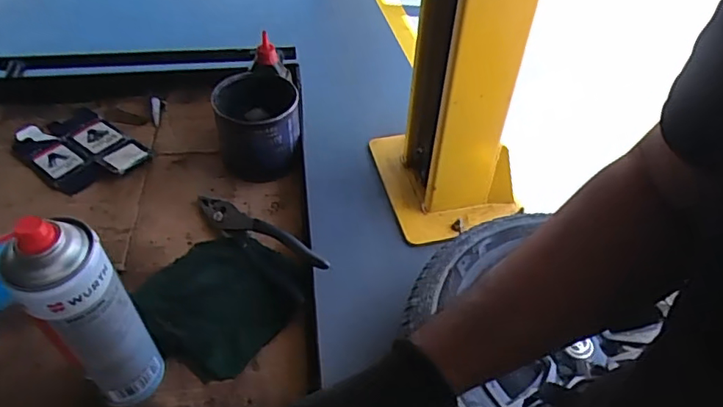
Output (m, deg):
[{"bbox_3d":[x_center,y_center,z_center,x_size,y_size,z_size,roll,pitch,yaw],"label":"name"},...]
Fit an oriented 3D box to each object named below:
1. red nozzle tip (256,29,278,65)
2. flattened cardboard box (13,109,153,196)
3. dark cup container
[{"bbox_3d":[-0.118,-0.192,0.699,0.025,0.035,0.018,-6,48,-8],"label":"red nozzle tip"},{"bbox_3d":[-0.366,-0.071,0.729,0.163,0.014,0.111,31,53,23],"label":"flattened cardboard box"},{"bbox_3d":[-0.128,-0.099,0.700,0.096,0.108,0.099,-6,48,-8],"label":"dark cup container"}]

